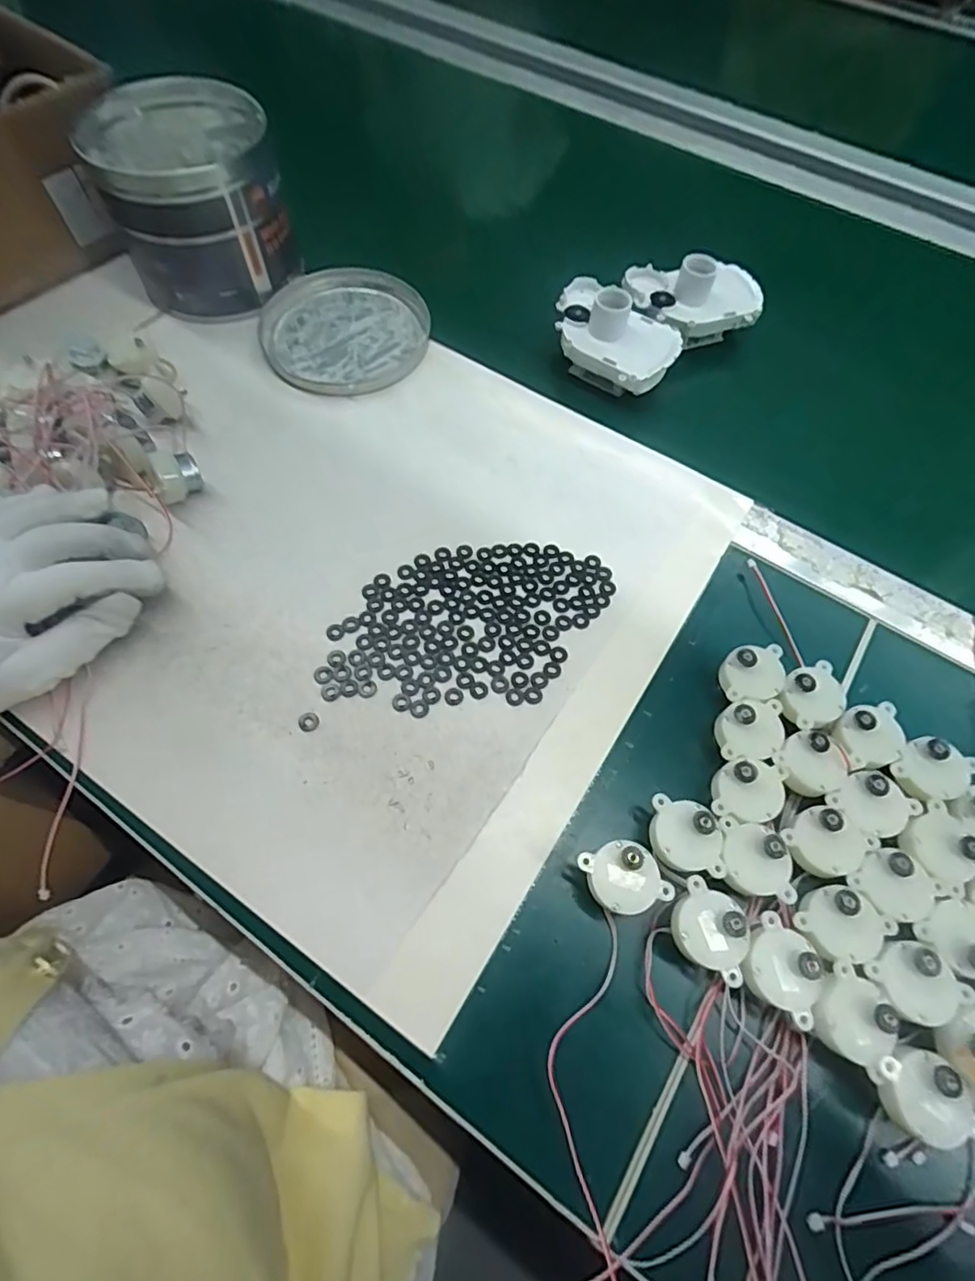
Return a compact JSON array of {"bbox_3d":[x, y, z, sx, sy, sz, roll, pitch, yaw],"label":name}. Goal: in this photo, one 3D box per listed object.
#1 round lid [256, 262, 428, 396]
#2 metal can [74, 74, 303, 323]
[{"bbox_3d":[-0.112,-0.247,0.454,0.126,0.019,0.131,1,63,-2],"label":"round lid"},{"bbox_3d":[-0.224,-0.339,0.448,0.126,0.110,0.141,-22,68,-12],"label":"metal can"}]

